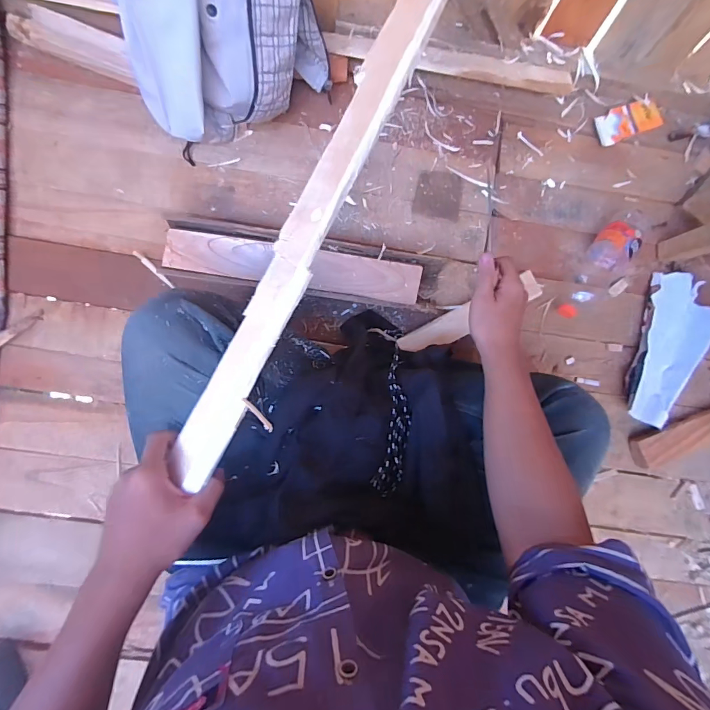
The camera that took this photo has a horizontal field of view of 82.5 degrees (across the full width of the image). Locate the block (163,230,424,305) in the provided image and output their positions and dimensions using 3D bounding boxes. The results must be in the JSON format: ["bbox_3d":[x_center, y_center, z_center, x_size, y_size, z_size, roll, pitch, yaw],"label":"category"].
[{"bbox_3d":[-0.090,-0.137,0.618,0.381,0.032,0.066,10,108,-1],"label":"block"}]

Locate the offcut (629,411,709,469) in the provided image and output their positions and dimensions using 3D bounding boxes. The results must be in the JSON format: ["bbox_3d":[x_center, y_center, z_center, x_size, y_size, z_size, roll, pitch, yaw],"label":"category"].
[{"bbox_3d":[0.596,0.121,0.677,0.282,0.040,0.064,-19,88,-6],"label":"offcut"}]

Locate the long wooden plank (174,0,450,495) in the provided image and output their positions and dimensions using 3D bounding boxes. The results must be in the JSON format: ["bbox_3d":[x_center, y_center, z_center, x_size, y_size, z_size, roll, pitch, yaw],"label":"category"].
[{"bbox_3d":[-0.026,-0.155,0.373,0.049,0.012,0.591,28,92,23],"label":"long wooden plank"}]

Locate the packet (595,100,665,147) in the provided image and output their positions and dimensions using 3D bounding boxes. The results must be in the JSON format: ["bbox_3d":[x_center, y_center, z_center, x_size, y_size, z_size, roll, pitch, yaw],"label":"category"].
[{"bbox_3d":[0.480,-0.411,0.712,0.105,0.011,0.054,-20,93,10],"label":"packet"}]

